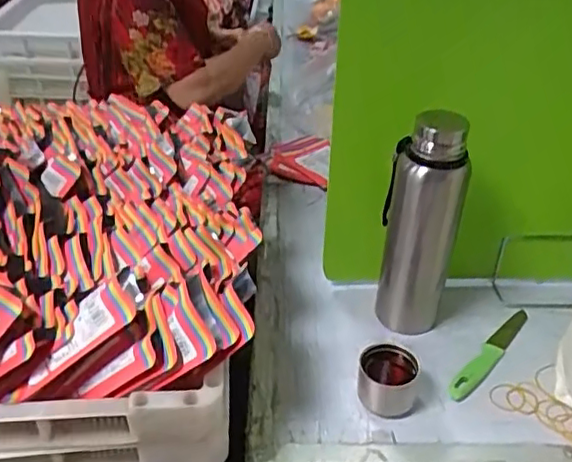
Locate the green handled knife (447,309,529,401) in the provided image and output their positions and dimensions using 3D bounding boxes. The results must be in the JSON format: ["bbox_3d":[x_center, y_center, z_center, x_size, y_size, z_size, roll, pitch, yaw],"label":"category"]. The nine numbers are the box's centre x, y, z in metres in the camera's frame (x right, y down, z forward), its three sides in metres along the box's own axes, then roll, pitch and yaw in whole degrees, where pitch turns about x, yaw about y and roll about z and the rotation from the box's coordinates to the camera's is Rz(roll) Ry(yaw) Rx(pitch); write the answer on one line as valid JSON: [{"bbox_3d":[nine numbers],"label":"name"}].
[{"bbox_3d":[0.238,0.142,0.713,0.027,0.007,0.175,27,41,33],"label":"green handled knife"}]

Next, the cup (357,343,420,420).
[{"bbox_3d":[0.106,0.155,0.645,0.059,0.053,0.054,1,34,-1],"label":"cup"}]

